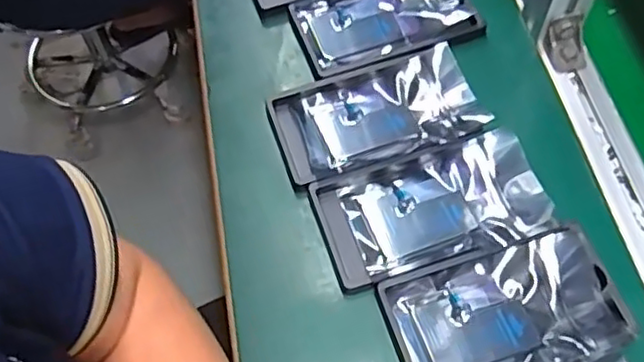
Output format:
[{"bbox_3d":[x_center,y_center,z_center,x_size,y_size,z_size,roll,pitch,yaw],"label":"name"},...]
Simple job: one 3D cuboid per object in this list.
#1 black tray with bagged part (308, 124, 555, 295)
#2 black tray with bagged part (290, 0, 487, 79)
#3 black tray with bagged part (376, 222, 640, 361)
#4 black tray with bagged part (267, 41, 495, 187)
[{"bbox_3d":[0.081,0.017,0.487,0.165,0.017,0.092,-14,59,-8],"label":"black tray with bagged part"},{"bbox_3d":[0.056,-0.152,0.583,0.154,0.020,0.099,-14,59,-8],"label":"black tray with bagged part"},{"bbox_3d":[0.129,0.090,0.446,0.159,0.015,0.092,-15,59,-9],"label":"black tray with bagged part"},{"bbox_3d":[0.043,-0.059,0.531,0.161,0.021,0.094,-14,59,-8],"label":"black tray with bagged part"}]

